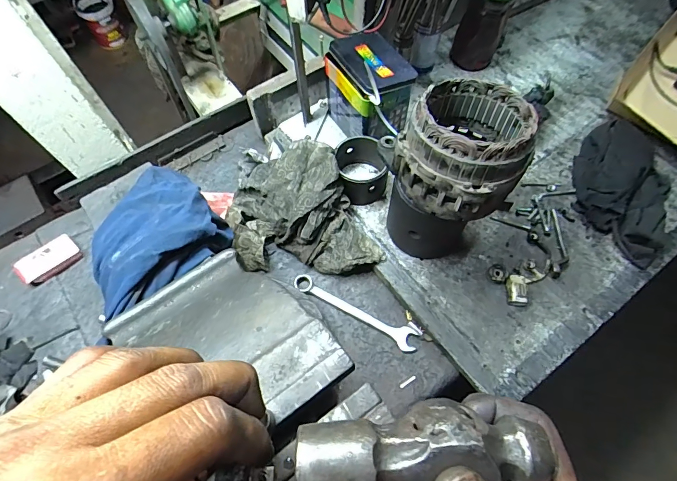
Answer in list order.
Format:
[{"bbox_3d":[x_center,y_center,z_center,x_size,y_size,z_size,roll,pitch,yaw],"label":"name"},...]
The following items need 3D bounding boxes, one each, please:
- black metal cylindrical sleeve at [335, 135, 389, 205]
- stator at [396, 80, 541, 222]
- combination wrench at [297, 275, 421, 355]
[{"bbox_3d":[0.037,-0.116,0.595,0.077,0.066,0.099,2,63,2],"label":"black metal cylindrical sleeve"},{"bbox_3d":[0.131,-0.103,0.397,0.124,0.088,0.131,22,66,11],"label":"stator"},{"bbox_3d":[0.024,0.103,0.554,0.198,0.014,0.033,27,67,14],"label":"combination wrench"}]

